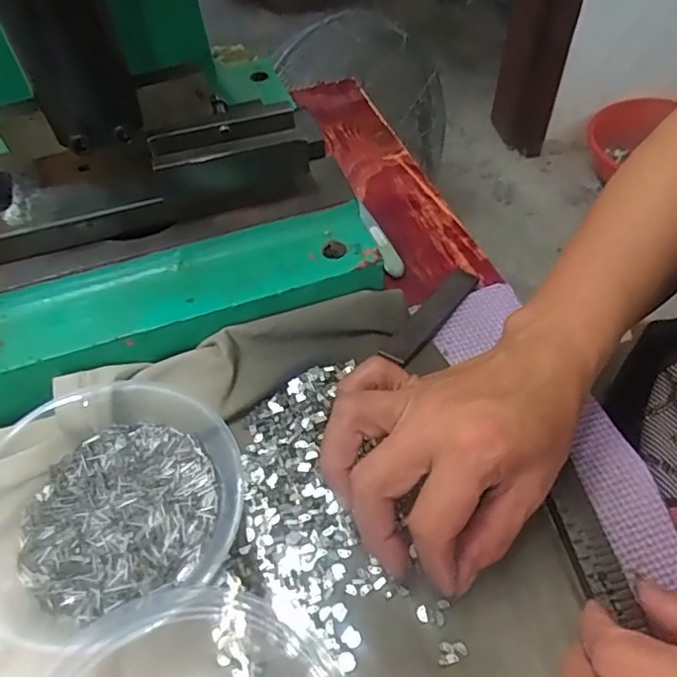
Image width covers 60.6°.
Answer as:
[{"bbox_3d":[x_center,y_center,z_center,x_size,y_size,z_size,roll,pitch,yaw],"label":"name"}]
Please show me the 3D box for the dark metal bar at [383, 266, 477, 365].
[{"bbox_3d":[0.061,-0.016,0.371,0.019,0.010,0.096,29,59,22],"label":"dark metal bar"}]

